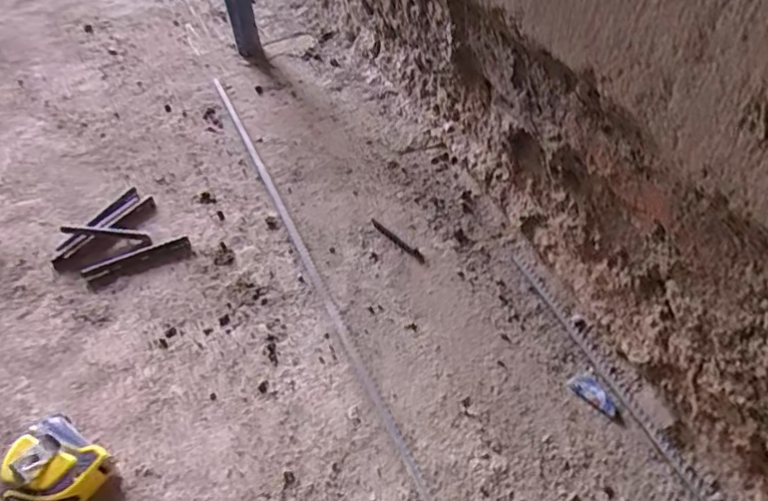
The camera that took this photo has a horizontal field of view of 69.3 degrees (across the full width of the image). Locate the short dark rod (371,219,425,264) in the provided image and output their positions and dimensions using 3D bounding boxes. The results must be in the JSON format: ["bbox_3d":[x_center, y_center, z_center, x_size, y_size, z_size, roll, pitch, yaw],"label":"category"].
[{"bbox_3d":[0.017,-0.011,0.625,0.011,0.005,0.086,-34,57,-24],"label":"short dark rod"}]

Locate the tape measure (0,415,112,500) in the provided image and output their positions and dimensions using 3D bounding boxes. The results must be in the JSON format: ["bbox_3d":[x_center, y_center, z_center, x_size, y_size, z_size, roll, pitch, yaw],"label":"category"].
[{"bbox_3d":[-0.273,0.183,0.458,0.070,0.043,0.067,25,55,21],"label":"tape measure"}]

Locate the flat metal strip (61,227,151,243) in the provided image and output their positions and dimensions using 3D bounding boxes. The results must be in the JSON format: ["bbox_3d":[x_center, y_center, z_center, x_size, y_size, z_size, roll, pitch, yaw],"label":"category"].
[{"bbox_3d":[-0.321,-0.020,0.645,0.107,0.008,0.013,4,50,6],"label":"flat metal strip"}]

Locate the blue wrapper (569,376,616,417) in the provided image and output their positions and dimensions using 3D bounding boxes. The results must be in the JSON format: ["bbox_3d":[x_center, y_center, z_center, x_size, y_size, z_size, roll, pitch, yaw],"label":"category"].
[{"bbox_3d":[0.189,0.128,0.495,0.043,0.004,0.021,37,60,28],"label":"blue wrapper"}]

